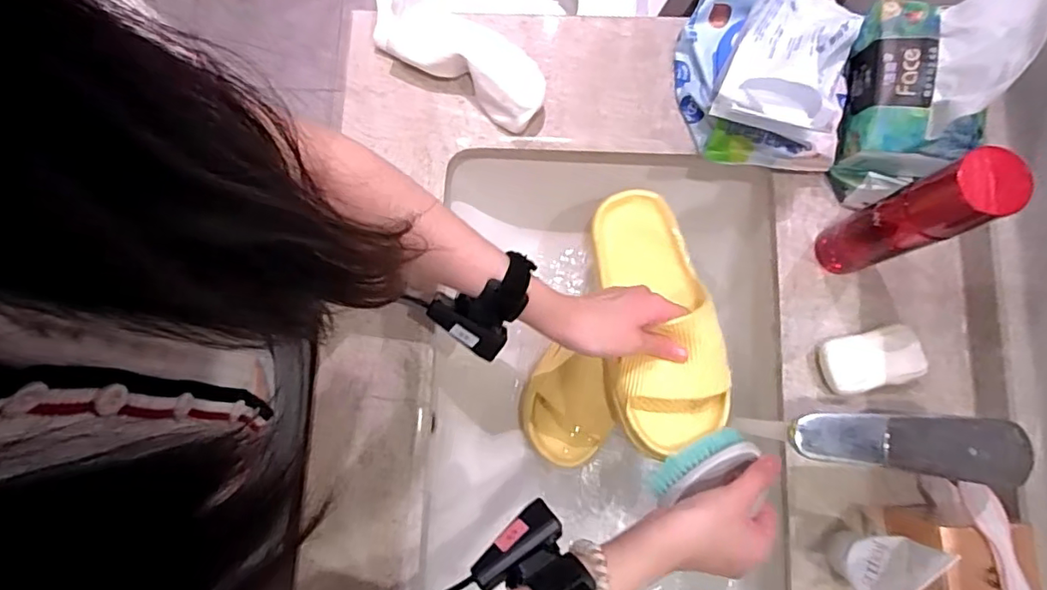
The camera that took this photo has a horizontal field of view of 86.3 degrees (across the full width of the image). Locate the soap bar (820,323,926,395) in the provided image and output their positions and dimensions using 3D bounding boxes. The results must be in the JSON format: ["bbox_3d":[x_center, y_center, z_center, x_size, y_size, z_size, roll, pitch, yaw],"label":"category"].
[{"bbox_3d":[0.295,0.055,0.478,0.083,0.026,0.046,-13,80,-2],"label":"soap bar"}]

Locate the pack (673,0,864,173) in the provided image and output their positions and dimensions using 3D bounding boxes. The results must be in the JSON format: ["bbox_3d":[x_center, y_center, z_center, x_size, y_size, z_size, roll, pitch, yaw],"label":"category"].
[{"bbox_3d":[0.213,-0.200,0.488,0.142,0.088,0.159,9,80,2],"label":"pack"}]

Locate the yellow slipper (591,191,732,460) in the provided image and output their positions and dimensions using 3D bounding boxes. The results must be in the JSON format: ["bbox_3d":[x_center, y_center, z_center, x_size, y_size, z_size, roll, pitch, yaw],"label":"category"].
[{"bbox_3d":[0.120,0.013,0.497,0.102,0.063,0.242,-6,67,-1],"label":"yellow slipper"}]

